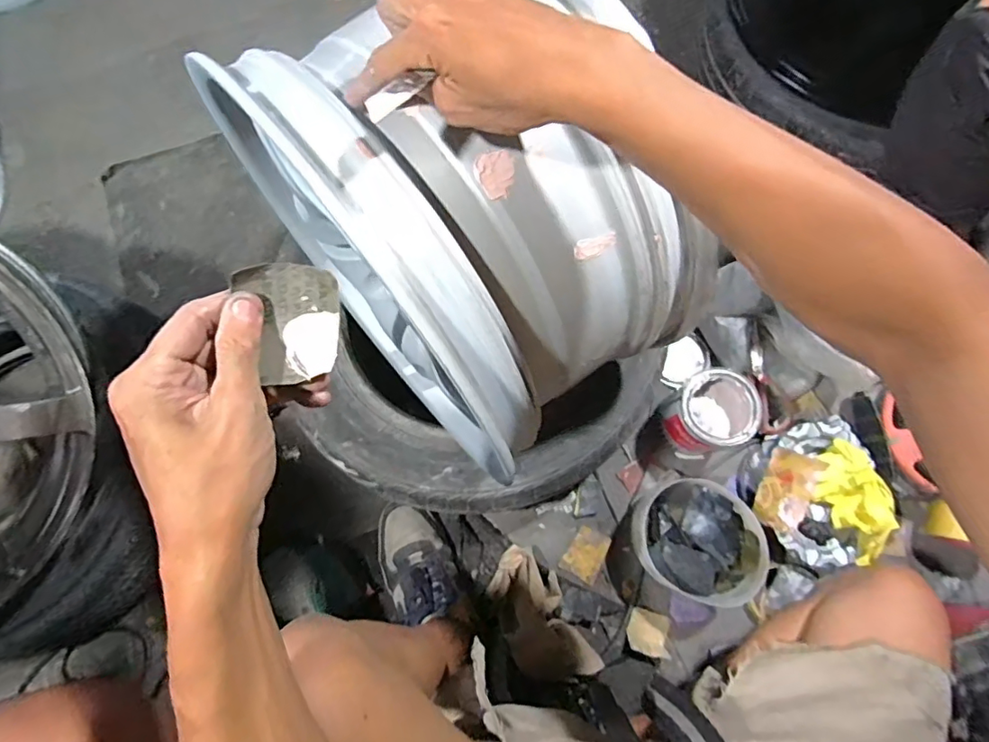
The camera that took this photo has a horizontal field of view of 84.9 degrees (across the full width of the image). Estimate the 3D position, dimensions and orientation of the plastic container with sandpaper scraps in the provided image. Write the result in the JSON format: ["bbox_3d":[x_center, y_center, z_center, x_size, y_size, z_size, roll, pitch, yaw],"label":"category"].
[{"bbox_3d":[0.279,0.240,0.755,0.159,0.092,0.166,0,76,1],"label":"plastic container with sandpaper scraps"}]

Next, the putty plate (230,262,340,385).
[{"bbox_3d":[-0.106,-0.028,0.292,0.048,0.014,0.063,-19,96,-16],"label":"putty plate"}]

